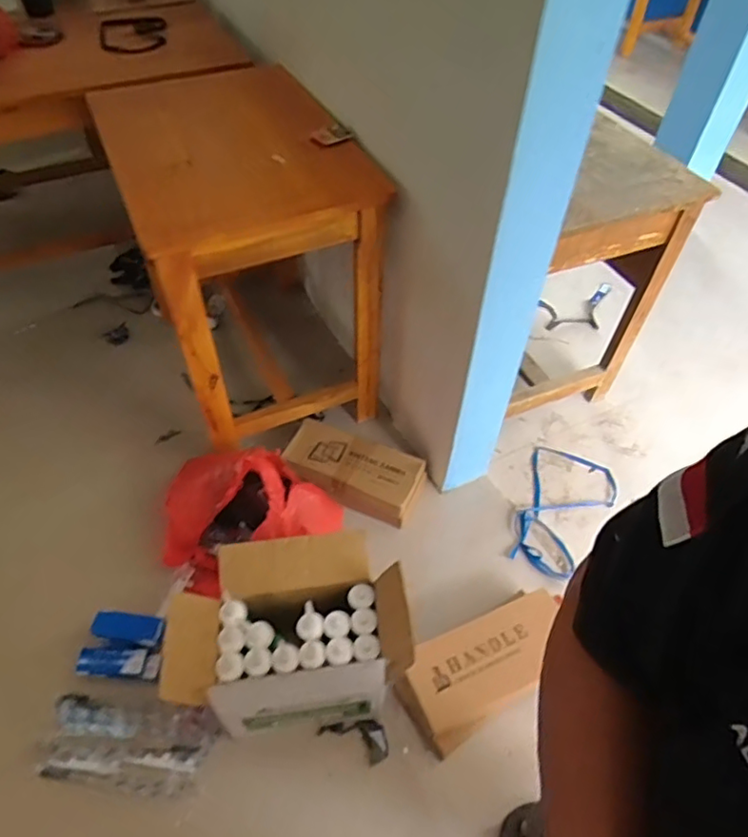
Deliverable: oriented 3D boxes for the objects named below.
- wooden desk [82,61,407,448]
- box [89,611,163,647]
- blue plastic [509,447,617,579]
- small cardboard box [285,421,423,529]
[{"bbox_3d":[-0.330,-0.435,1.521,0.485,0.597,0.687,-20,54,-17],"label":"wooden desk"},{"bbox_3d":[-0.520,0.443,1.263,0.137,0.043,0.054,5,51,1],"label":"box"},{"bbox_3d":[0.506,0.245,1.590,0.239,0.048,0.419,21,53,13],"label":"blue plastic"},{"bbox_3d":[-0.062,0.129,1.545,0.365,0.078,0.172,23,53,16],"label":"small cardboard box"}]

